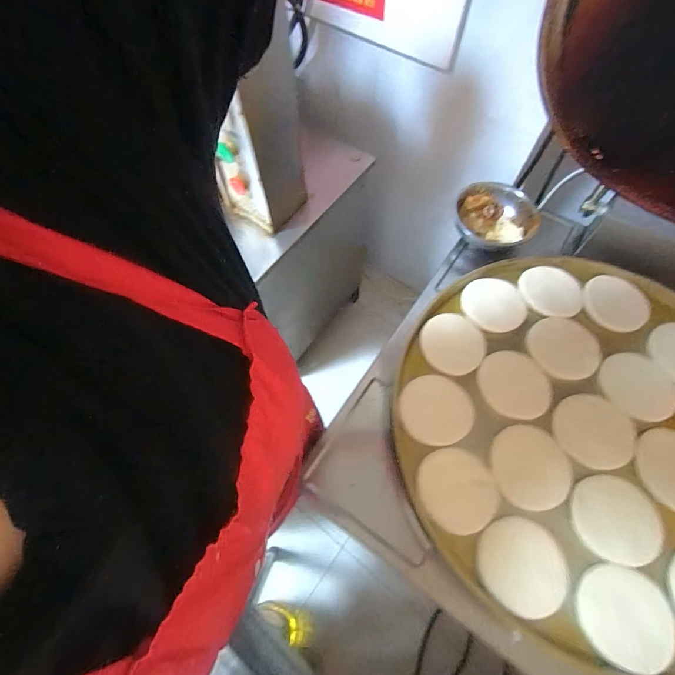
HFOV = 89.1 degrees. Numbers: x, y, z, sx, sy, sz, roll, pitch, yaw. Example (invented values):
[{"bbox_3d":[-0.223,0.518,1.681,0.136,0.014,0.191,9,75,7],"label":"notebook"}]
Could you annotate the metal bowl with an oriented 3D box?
[{"bbox_3d":[0.381,-0.289,0.832,0.178,0.061,0.170,1,68,-3],"label":"metal bowl"}]

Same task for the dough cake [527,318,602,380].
[{"bbox_3d":[0.436,0.018,0.659,0.129,0.005,0.123,-1,64,1],"label":"dough cake"}]

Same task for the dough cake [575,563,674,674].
[{"bbox_3d":[0.395,0.380,0.470,0.124,0.022,0.107,-31,67,-13],"label":"dough cake"}]

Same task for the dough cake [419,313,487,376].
[{"bbox_3d":[0.226,0.013,0.674,0.120,0.012,0.124,4,64,4],"label":"dough cake"}]

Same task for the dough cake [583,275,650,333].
[{"bbox_3d":[0.563,-0.069,0.695,0.123,0.013,0.120,-1,64,1],"label":"dough cake"}]

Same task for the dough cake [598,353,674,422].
[{"bbox_3d":[0.550,0.090,0.628,0.129,0.006,0.121,-1,64,1],"label":"dough cake"}]

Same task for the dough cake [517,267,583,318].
[{"bbox_3d":[0.441,-0.096,0.709,0.122,0.007,0.112,5,64,4],"label":"dough cake"}]

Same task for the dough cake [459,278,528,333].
[{"bbox_3d":[0.320,-0.067,0.702,0.125,0.010,0.116,-6,64,-1],"label":"dough cake"}]

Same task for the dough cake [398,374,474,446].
[{"bbox_3d":[0.177,0.127,0.611,0.132,0.010,0.119,-14,64,-5],"label":"dough cake"}]

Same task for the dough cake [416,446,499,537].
[{"bbox_3d":[0.193,0.243,0.551,0.119,0.007,0.119,-1,64,1],"label":"dough cake"}]

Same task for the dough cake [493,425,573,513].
[{"bbox_3d":[0.319,0.211,0.565,0.128,0.005,0.125,-1,64,1],"label":"dough cake"}]

